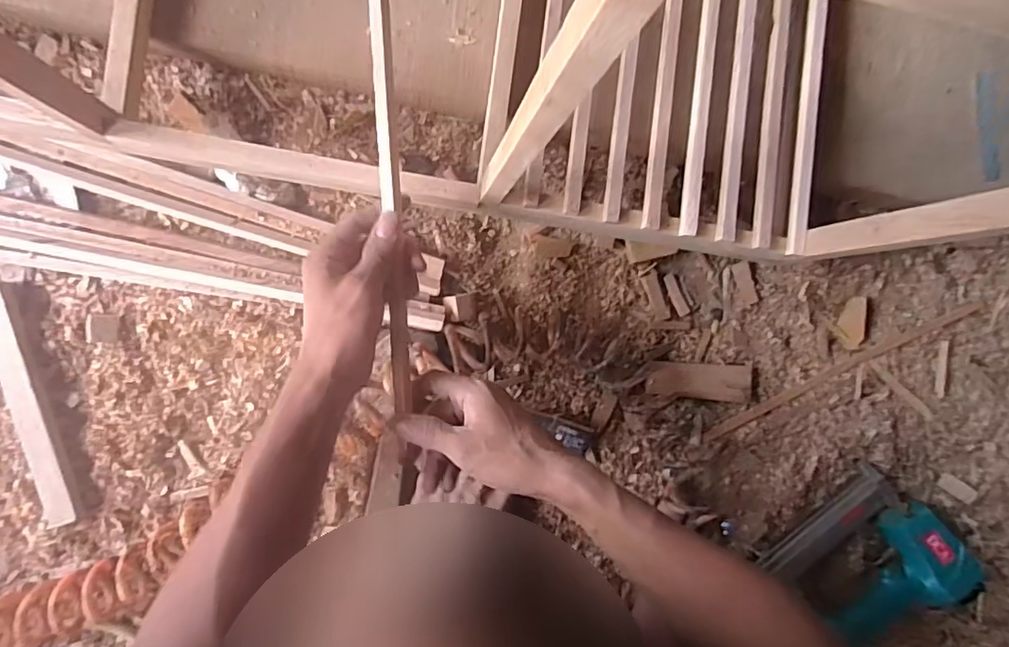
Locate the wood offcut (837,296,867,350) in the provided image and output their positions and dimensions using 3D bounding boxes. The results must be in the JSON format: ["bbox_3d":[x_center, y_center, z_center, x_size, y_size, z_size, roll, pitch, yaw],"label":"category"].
[{"bbox_3d":[0.384,0.000,0.623,0.027,0.012,0.057,-1,94,-8],"label":"wood offcut"}]

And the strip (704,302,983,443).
[{"bbox_3d":[0.379,0.048,0.625,0.357,0.009,0.014,-23,97,-6],"label":"strip"}]

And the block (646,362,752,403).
[{"bbox_3d":[0.207,0.060,0.595,0.115,0.020,0.038,6,93,-9],"label":"block"}]

